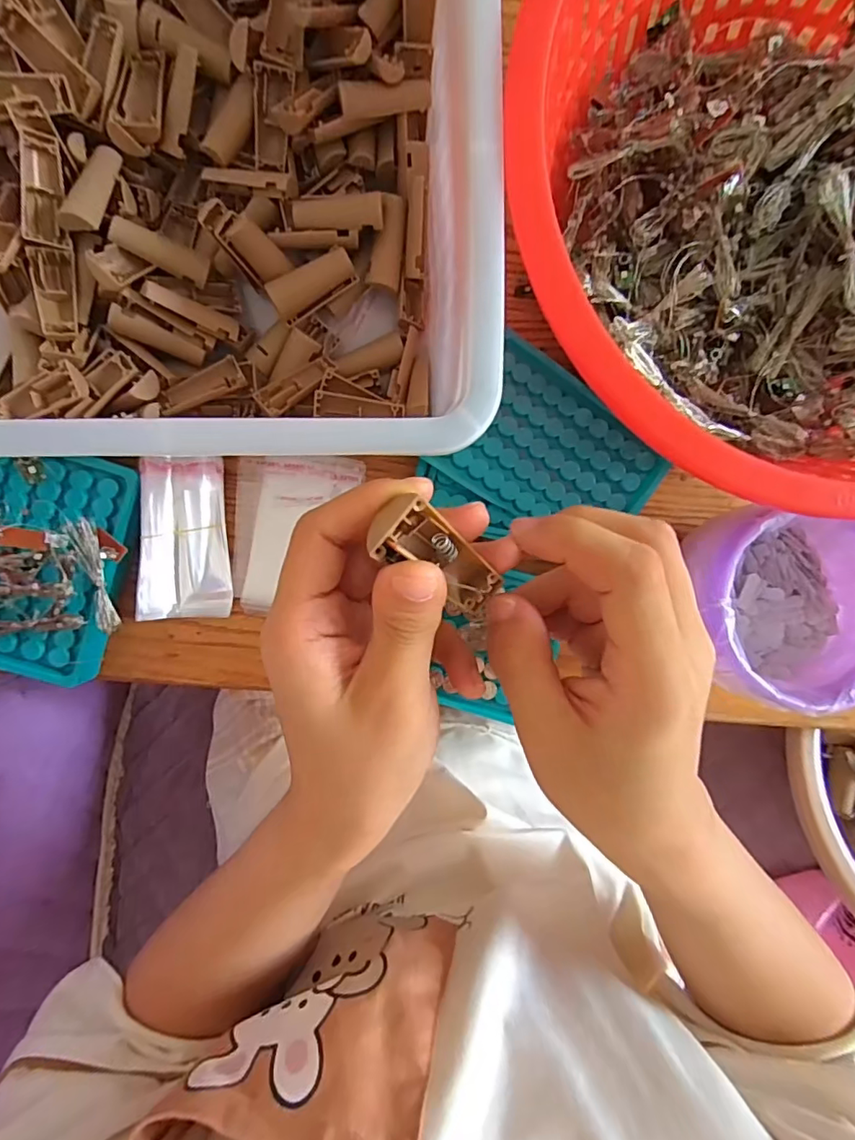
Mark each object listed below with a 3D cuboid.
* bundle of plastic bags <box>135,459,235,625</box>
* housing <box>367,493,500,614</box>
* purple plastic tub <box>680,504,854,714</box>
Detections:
[{"bbox_3d":[-0.148,-0.019,0.329,0.046,0.026,0.098,2,93,-4],"label":"bundle of plastic bags"},{"bbox_3d":[0.003,-0.003,0.164,0.020,0.012,0.052,-55,137,0],"label":"housing"},{"bbox_3d":[0.197,0.020,0.295,0.108,0.060,0.094,4,92,-4],"label":"purple plastic tub"}]

